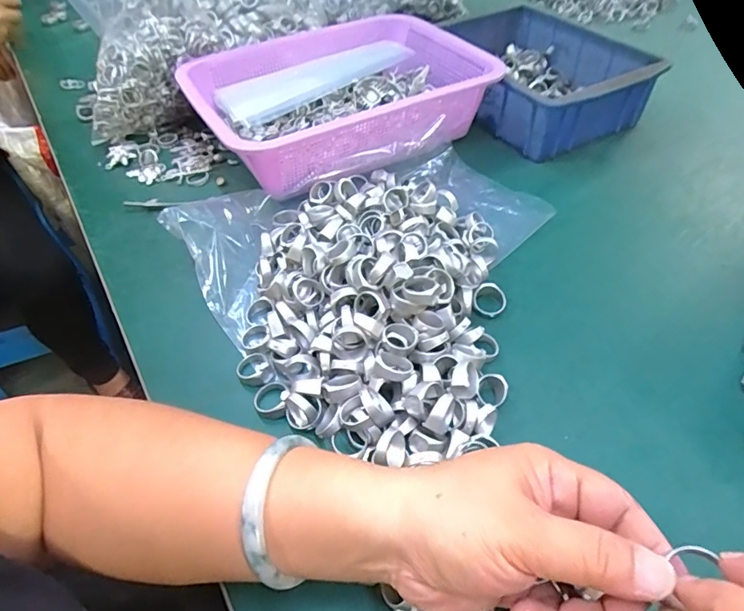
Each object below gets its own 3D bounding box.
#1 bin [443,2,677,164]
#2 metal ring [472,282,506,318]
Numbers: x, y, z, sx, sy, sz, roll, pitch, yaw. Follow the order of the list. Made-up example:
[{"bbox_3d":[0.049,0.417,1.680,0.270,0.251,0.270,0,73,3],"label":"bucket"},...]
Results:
[{"bbox_3d":[0.192,-0.280,0.589,0.180,0.069,0.249,-22,51,-16],"label":"bin"},{"bbox_3d":[0.093,-0.005,0.384,0.026,0.012,0.027,-2,48,2],"label":"metal ring"}]

